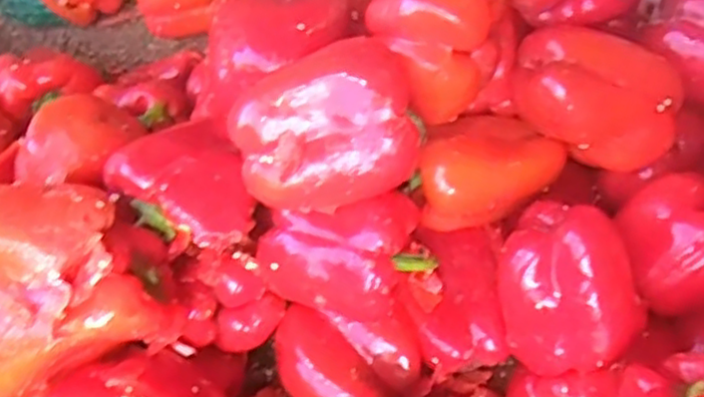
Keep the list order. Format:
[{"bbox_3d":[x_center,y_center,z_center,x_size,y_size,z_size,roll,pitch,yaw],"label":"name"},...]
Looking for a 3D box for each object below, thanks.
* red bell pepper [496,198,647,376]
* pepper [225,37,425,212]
[{"bbox_3d":[0.141,0.060,0.456,0.099,0.067,0.087,31,66,20],"label":"red bell pepper"},{"bbox_3d":[-0.017,-0.042,0.438,0.111,0.069,0.090,-16,60,-6],"label":"pepper"}]

